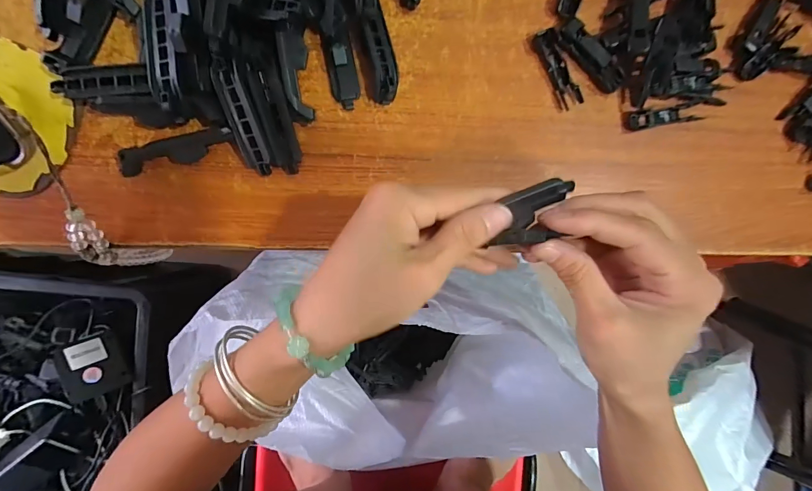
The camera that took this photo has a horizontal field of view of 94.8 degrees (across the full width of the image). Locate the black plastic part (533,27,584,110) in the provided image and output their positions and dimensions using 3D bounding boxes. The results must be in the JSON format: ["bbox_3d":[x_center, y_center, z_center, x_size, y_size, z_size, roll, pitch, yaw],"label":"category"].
[{"bbox_3d":[0.107,-0.123,0.261,0.014,0.007,0.054,-29,94,-3],"label":"black plastic part"}]

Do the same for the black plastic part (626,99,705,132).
[{"bbox_3d":[0.187,-0.094,0.269,0.059,0.008,0.014,-10,93,-5],"label":"black plastic part"}]

